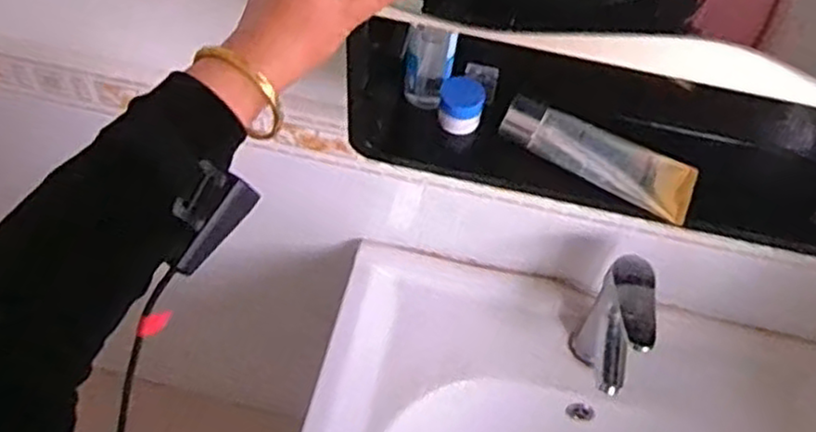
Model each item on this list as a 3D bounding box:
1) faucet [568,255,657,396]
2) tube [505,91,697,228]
[{"bbox_3d":[0.213,0.140,0.766,0.054,0.190,0.118,7,55,1],"label":"faucet"},{"bbox_3d":[0.157,-0.053,0.585,0.159,0.042,0.052,21,57,10],"label":"tube"}]

